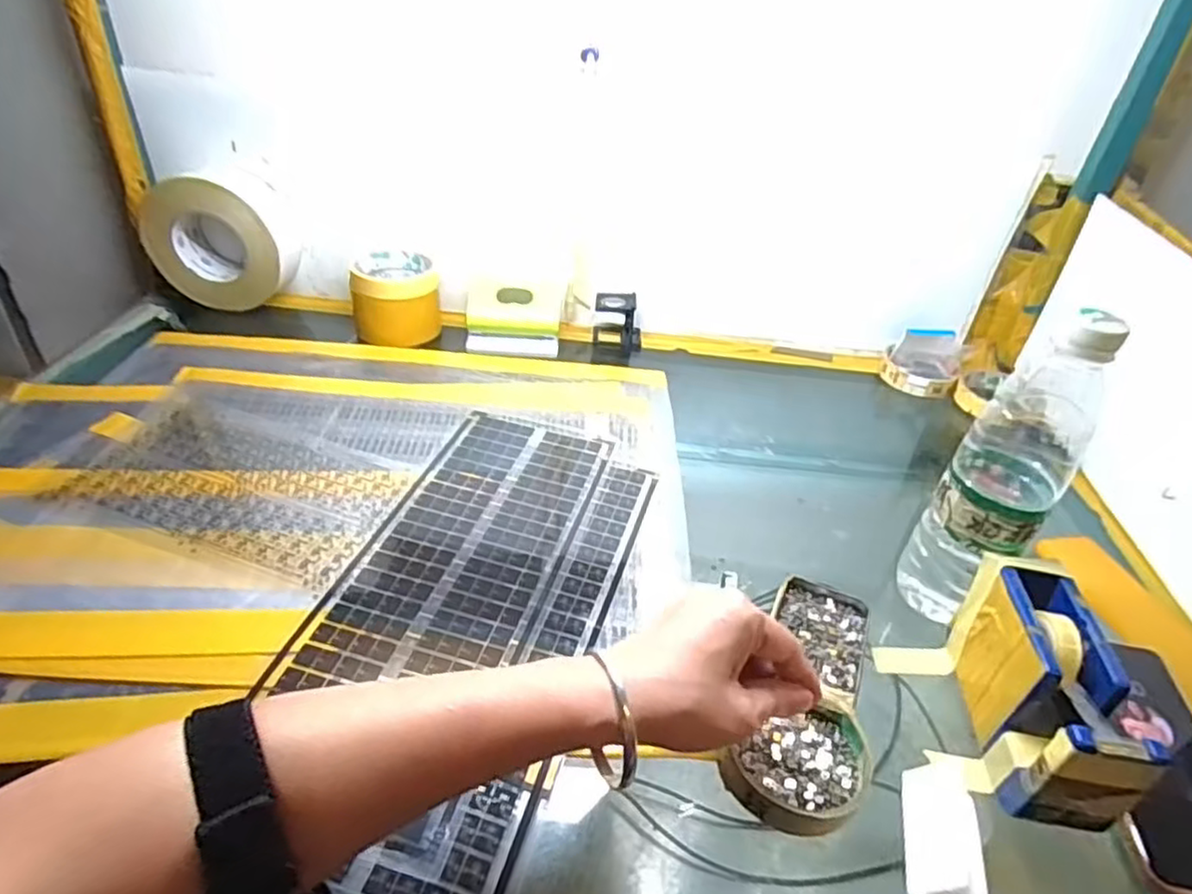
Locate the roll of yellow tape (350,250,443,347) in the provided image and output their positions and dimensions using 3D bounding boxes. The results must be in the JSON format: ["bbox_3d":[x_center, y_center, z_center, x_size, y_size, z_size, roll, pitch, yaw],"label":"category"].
[{"bbox_3d":[-0.213,-0.158,0.735,0.088,0.074,0.089,-5,38,-14],"label":"roll of yellow tape"}]

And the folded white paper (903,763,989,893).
[{"bbox_3d":[0.176,0.197,0.349,0.029,0.025,0.076,16,38,12],"label":"folded white paper"}]

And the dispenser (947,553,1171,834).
[{"bbox_3d":[0.254,0.138,0.398,0.047,0.081,0.131,8,36,3],"label":"dispenser"}]

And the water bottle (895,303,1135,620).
[{"bbox_3d":[0.262,0.017,0.438,0.063,0.216,0.070,30,43,30],"label":"water bottle"}]

